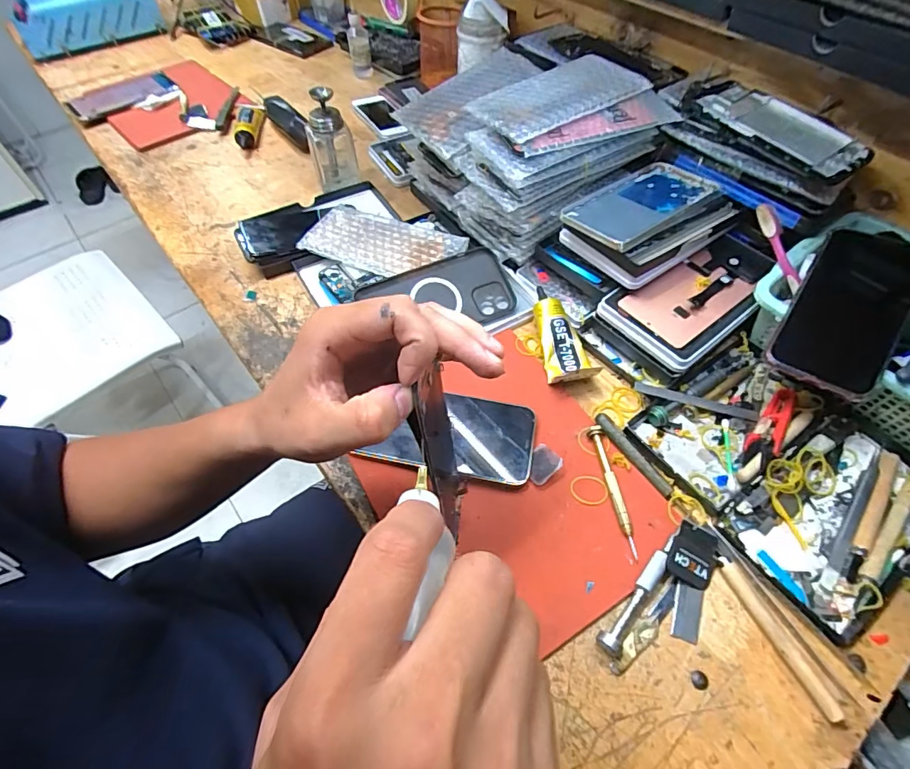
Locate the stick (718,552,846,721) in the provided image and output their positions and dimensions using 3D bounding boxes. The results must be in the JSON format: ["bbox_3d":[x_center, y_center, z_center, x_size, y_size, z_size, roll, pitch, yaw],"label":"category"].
[{"bbox_3d":[0.223,0.172,0.326,0.011,0.008,0.106,-19,57,-12],"label":"stick"}]

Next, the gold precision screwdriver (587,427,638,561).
[{"bbox_3d":[0.131,0.085,0.383,0.010,0.009,0.110,-6,55,-3],"label":"gold precision screwdriver"}]

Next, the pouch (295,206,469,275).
[{"bbox_3d":[-0.082,-0.159,0.538,0.175,0.020,0.083,17,57,12],"label":"pouch"}]

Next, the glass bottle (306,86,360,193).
[{"bbox_3d":[-0.159,-0.315,0.592,0.055,0.110,0.053,-15,56,-9],"label":"glass bottle"}]

